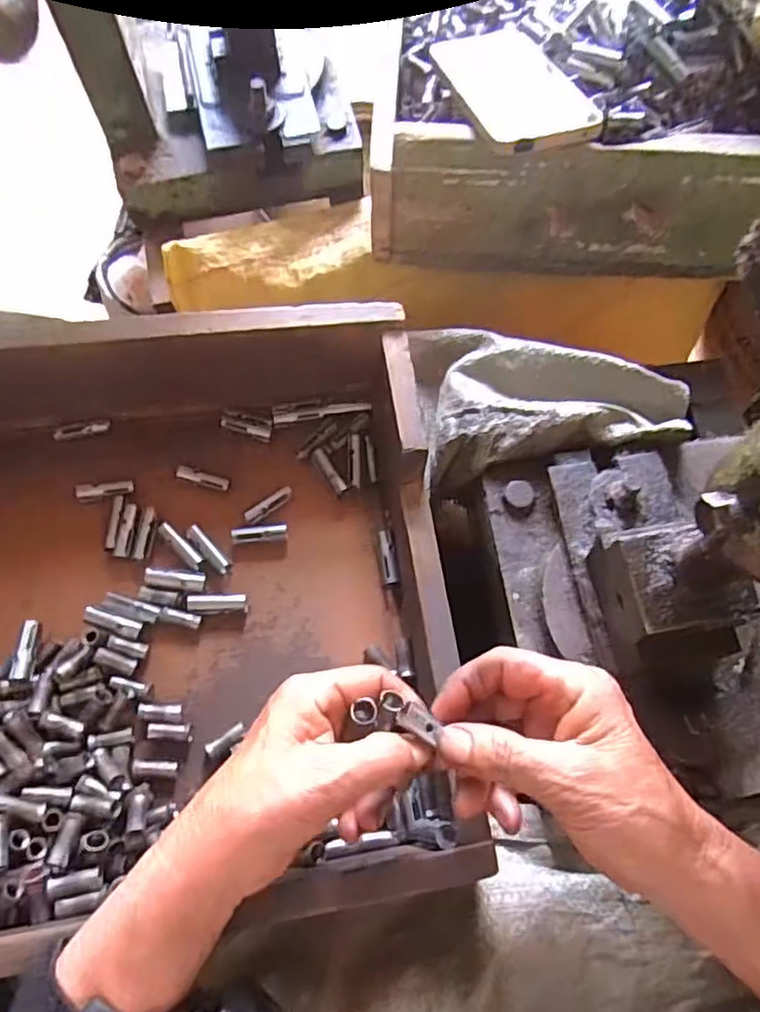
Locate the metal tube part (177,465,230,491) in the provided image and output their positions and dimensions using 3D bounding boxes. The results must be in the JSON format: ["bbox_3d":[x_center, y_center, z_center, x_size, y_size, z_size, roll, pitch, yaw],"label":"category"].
[{"bbox_3d":[-0.121,-0.019,0.436,0.036,0.005,0.009,18,68,-9],"label":"metal tube part"}]

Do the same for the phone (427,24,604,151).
[{"bbox_3d":[0.095,-0.312,0.471,0.086,0.011,0.171,-14,56,-4],"label":"phone"}]

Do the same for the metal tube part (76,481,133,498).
[{"bbox_3d":[-0.185,-0.011,0.428,0.035,0.011,0.009,-12,68,-4],"label":"metal tube part"}]

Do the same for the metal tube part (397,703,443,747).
[{"bbox_3d":[0.018,0.099,0.289,0.020,0.006,0.011,35,73,14],"label":"metal tube part"}]

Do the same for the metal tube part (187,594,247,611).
[{"bbox_3d":[-0.104,0.062,0.406,0.035,0.009,0.009,-4,68,-1],"label":"metal tube part"}]

